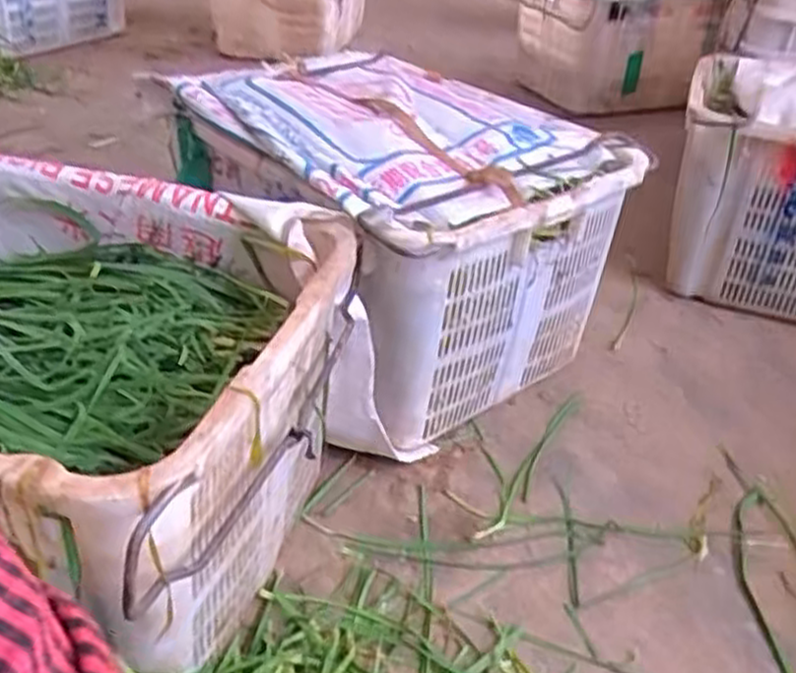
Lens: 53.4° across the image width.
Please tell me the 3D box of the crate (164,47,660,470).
[{"bbox_3d":[0.004,-0.156,1.168,0.467,0.376,0.487,-24,44,-36],"label":"crate"}]

